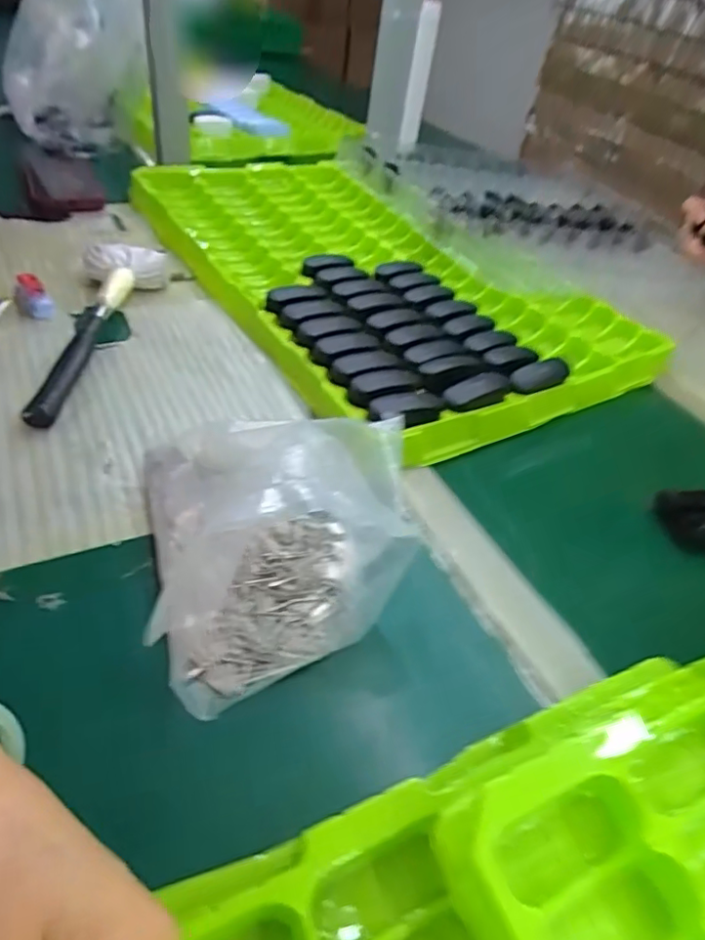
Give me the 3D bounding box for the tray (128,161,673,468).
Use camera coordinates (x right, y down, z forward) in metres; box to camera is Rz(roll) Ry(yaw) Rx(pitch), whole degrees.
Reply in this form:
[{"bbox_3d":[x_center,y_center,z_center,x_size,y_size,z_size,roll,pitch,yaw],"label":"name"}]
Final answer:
[{"bbox_3d":[0.017,-0.235,0.672,0.380,0.062,0.578,-20,50,-28],"label":"tray"}]

